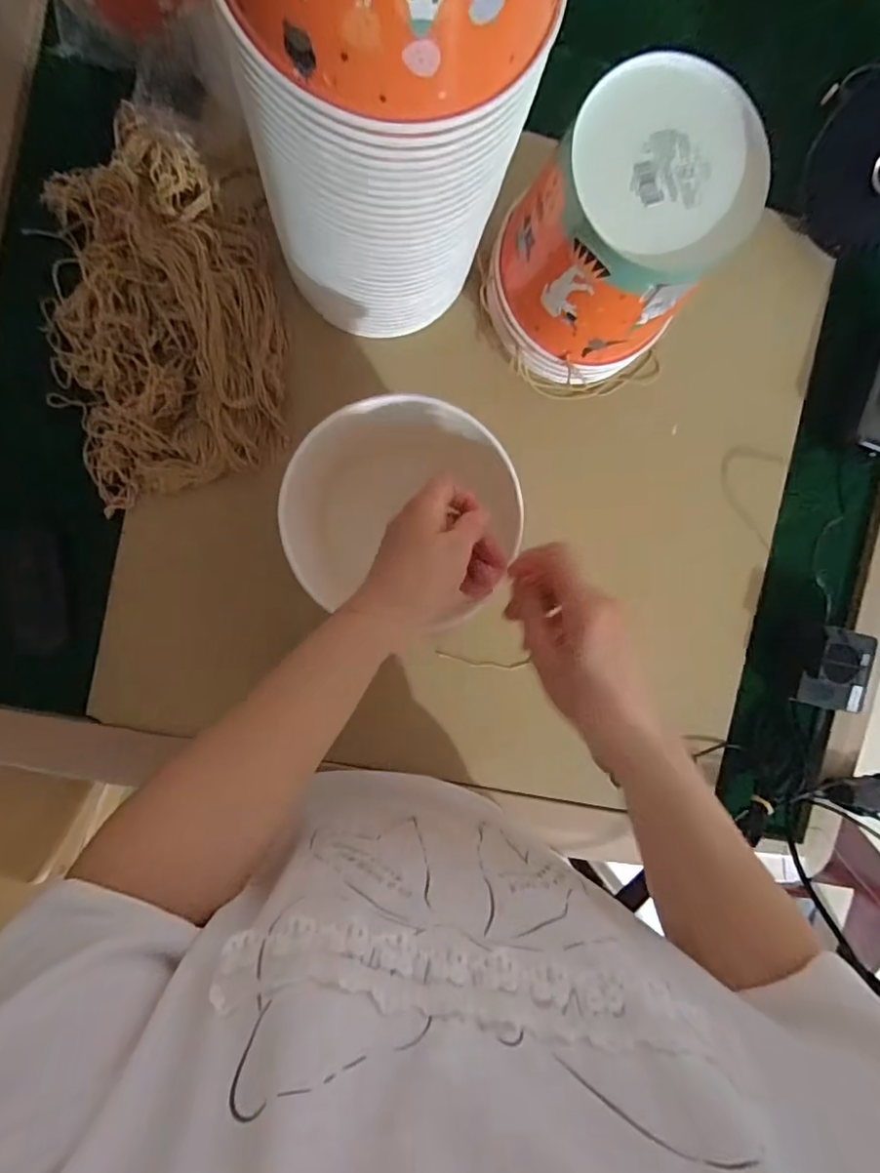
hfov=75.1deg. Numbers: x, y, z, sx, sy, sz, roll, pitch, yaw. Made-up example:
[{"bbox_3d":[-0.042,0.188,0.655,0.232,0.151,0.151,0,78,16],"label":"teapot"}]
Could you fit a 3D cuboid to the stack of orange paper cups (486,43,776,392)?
[{"bbox_3d":[0.125,-0.257,0.437,0.139,0.175,0.142,35,88,-7],"label":"stack of orange paper cups"}]

